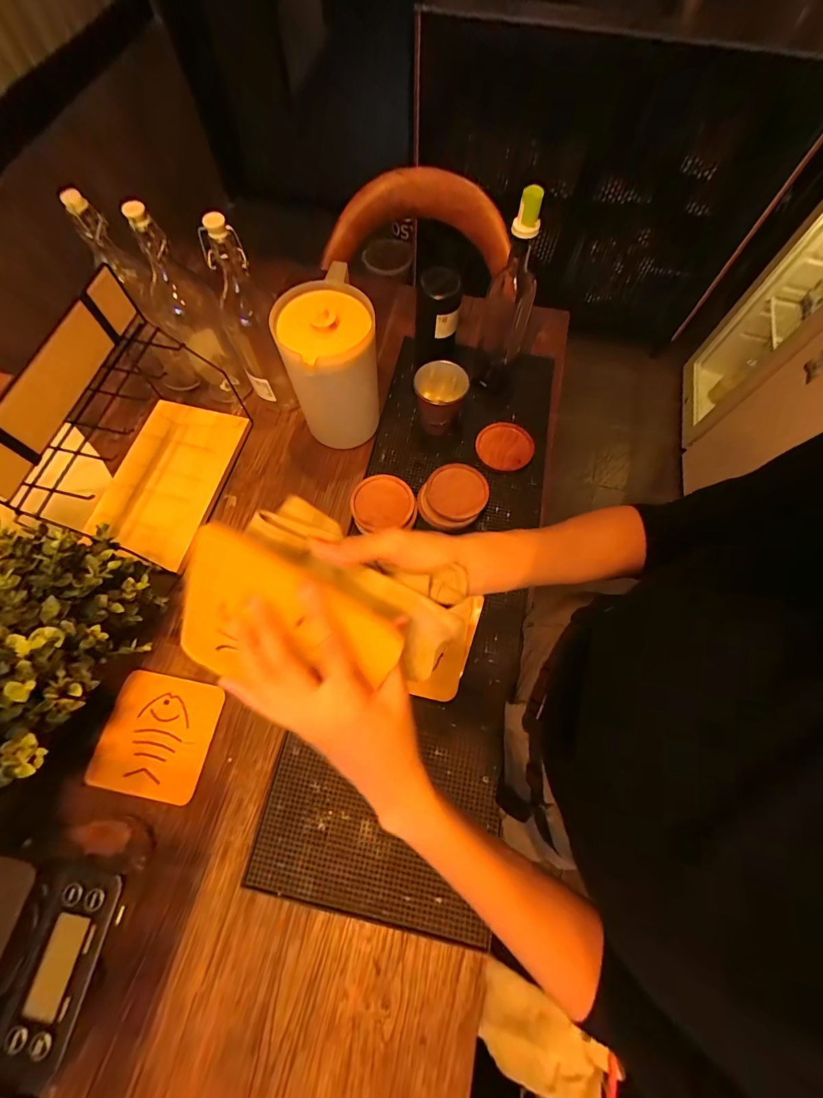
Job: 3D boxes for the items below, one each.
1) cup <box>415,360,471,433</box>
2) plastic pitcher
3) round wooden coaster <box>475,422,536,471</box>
[{"bbox_3d":[0.052,-0.249,0.675,0.085,0.101,0.085,0,69,-1],"label":"cup"},{"bbox_3d":[-0.116,-0.284,0.615,0.123,0.230,0.169,-10,69,-4],"label":"plastic pitcher"},{"bbox_3d":[0.163,-0.177,0.689,0.098,0.017,0.090,0,69,-1],"label":"round wooden coaster"}]

